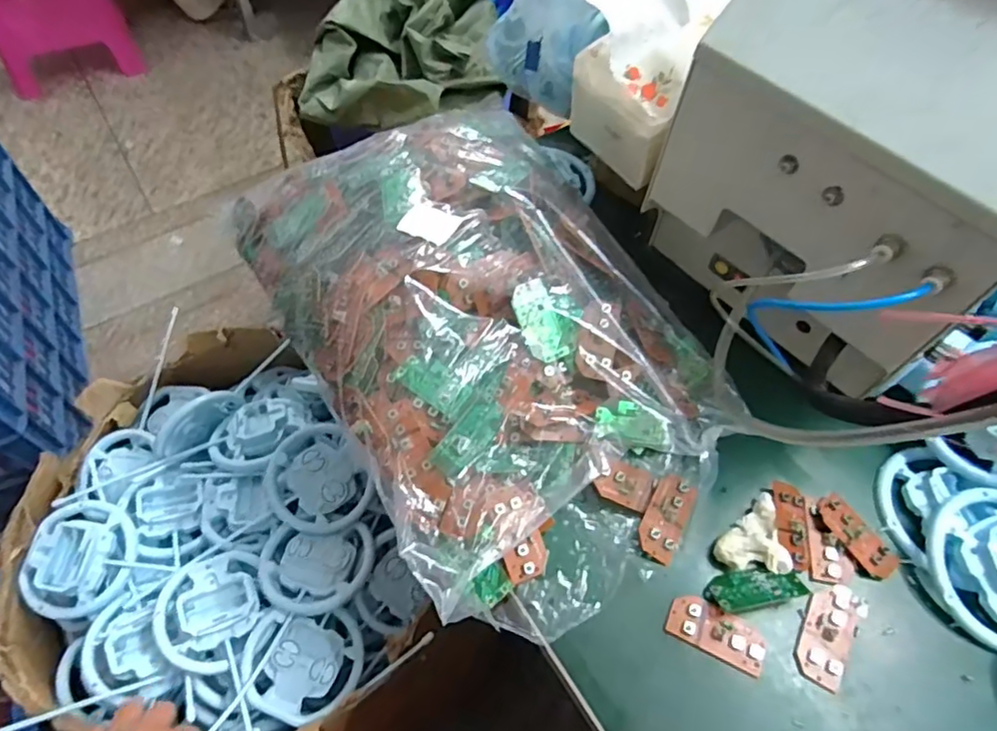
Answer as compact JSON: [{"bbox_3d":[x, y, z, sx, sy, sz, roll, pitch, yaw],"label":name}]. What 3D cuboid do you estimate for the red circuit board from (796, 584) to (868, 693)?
[{"bbox_3d":[0.213,0.171,0.382,0.031,0.004,0.066,34,62,18],"label":"red circuit board"}]

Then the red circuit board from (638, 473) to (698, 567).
[{"bbox_3d":[0.118,0.105,0.413,0.029,0.010,0.060,26,60,14],"label":"red circuit board"}]

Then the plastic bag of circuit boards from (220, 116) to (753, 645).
[{"bbox_3d":[-0.007,-0.031,0.441,0.251,0.097,0.385,-27,62,-18],"label":"plastic bag of circuit boards"}]

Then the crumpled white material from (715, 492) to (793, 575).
[{"bbox_3d":[0.180,0.122,0.407,0.061,0.013,0.041,-36,65,-23],"label":"crumpled white material"}]

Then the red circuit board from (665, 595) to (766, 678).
[{"bbox_3d":[0.139,0.170,0.378,0.060,0.005,0.028,24,59,12],"label":"red circuit board"}]

